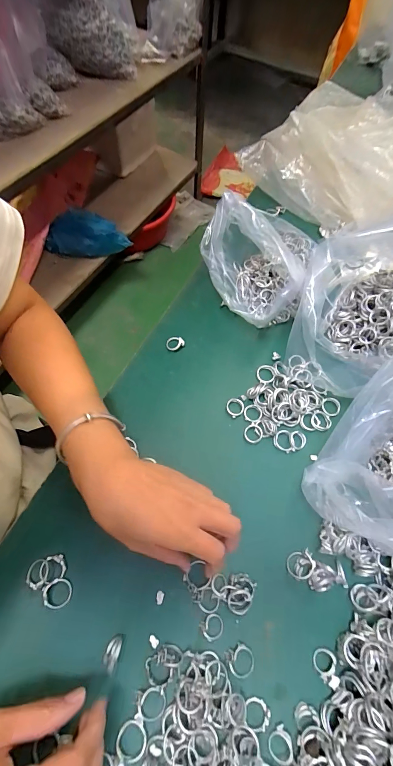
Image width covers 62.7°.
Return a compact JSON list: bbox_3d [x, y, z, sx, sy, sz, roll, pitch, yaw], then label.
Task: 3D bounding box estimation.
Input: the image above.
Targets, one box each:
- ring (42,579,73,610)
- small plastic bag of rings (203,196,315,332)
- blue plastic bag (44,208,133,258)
[{"bbox_3d":[-0.117,0.177,0.270,0.022,0.005,0.022,1,62,-2],"label":"ring"},{"bbox_3d":[0.067,-0.149,0.408,0.098,0.103,0.156,-22,65,-13],"label":"small plastic bag of rings"},{"bbox_3d":[-0.388,-0.515,1.123,0.289,0.129,0.097,13,62,4],"label":"blue plastic bag"}]

